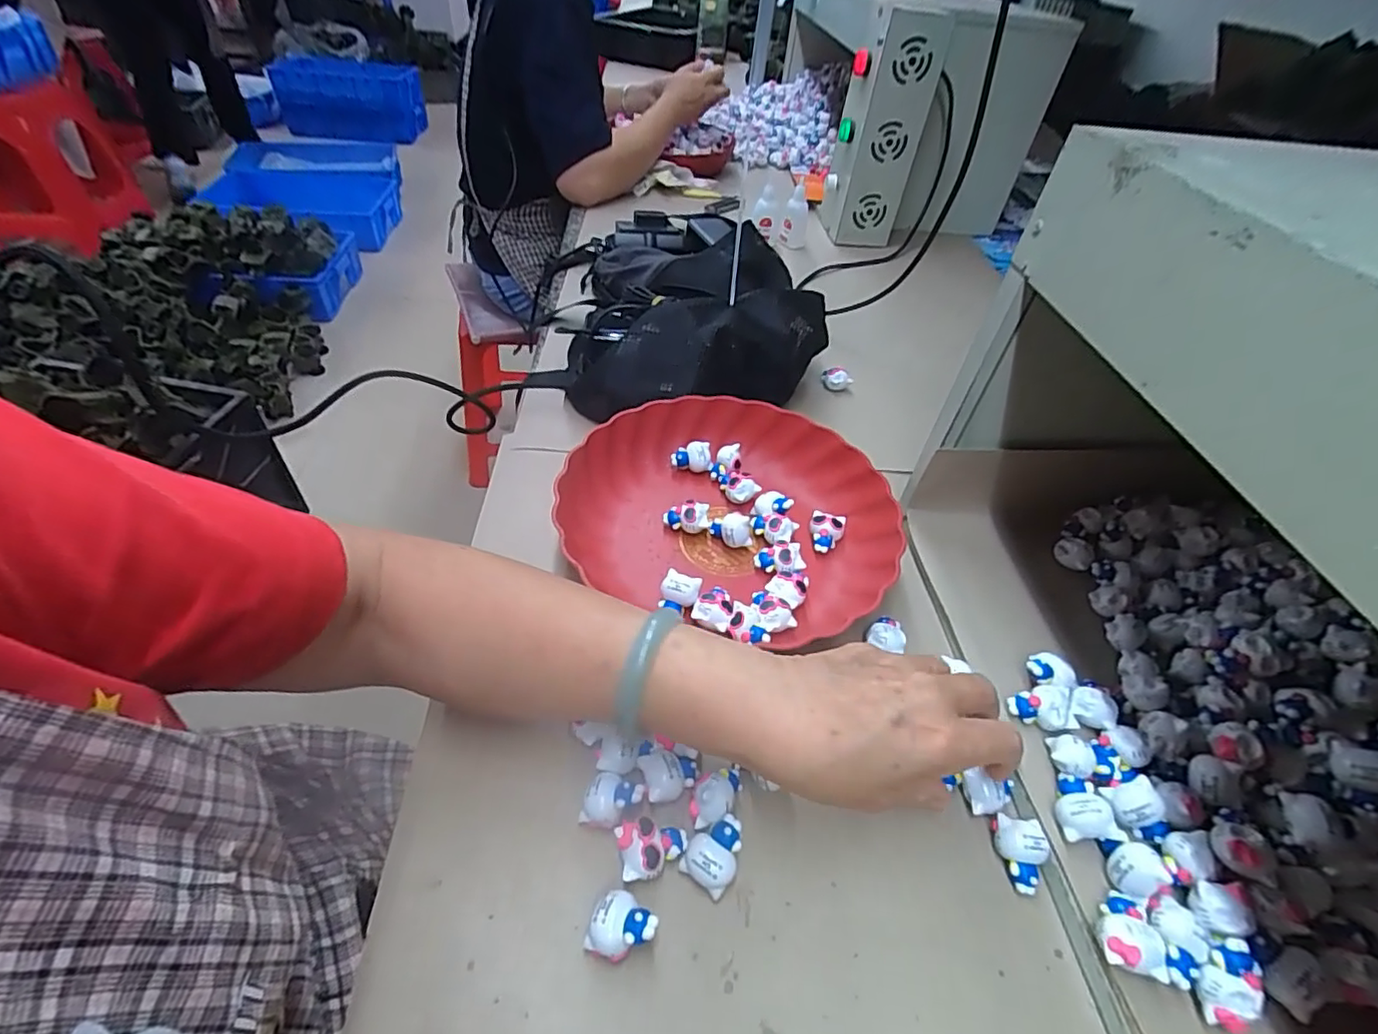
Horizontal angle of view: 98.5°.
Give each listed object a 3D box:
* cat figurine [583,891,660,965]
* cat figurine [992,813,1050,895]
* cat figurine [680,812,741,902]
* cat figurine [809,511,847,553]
[{"bbox_3d":[-0.030,0.189,0.273,0.028,0.025,0.024,16,45,8],"label":"cat figurine"},{"bbox_3d":[0.174,0.177,0.313,0.023,0.019,0.033,14,45,6],"label":"cat figurine"},{"bbox_3d":[0.014,0.169,0.297,0.025,0.023,0.031,34,51,24],"label":"cat figurine"},{"bbox_3d":[0.105,0.012,0.459,0.026,0.022,0.029,17,46,10],"label":"cat figurine"}]

